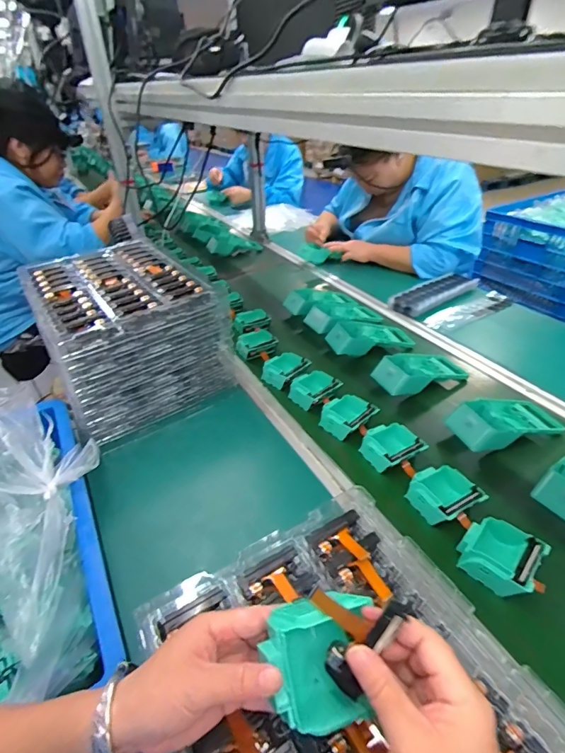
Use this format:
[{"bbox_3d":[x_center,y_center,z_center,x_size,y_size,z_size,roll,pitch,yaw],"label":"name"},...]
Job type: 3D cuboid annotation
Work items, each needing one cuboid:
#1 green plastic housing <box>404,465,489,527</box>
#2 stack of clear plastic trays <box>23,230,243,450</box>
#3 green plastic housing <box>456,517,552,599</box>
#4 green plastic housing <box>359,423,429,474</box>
[{"bbox_3d":[0.219,0.166,0.546,0.082,0.040,0.087,-20,40,-21],"label":"green plastic housing"},{"bbox_3d":[-0.306,-0.085,0.767,0.274,0.205,0.367,-27,43,-28],"label":"stack of clear plastic trays"},{"bbox_3d":[0.259,0.216,0.477,0.079,0.038,0.078,26,46,33],"label":"green plastic housing"},{"bbox_3d":[0.168,0.111,0.620,0.087,0.033,0.079,-22,41,-23],"label":"green plastic housing"}]

